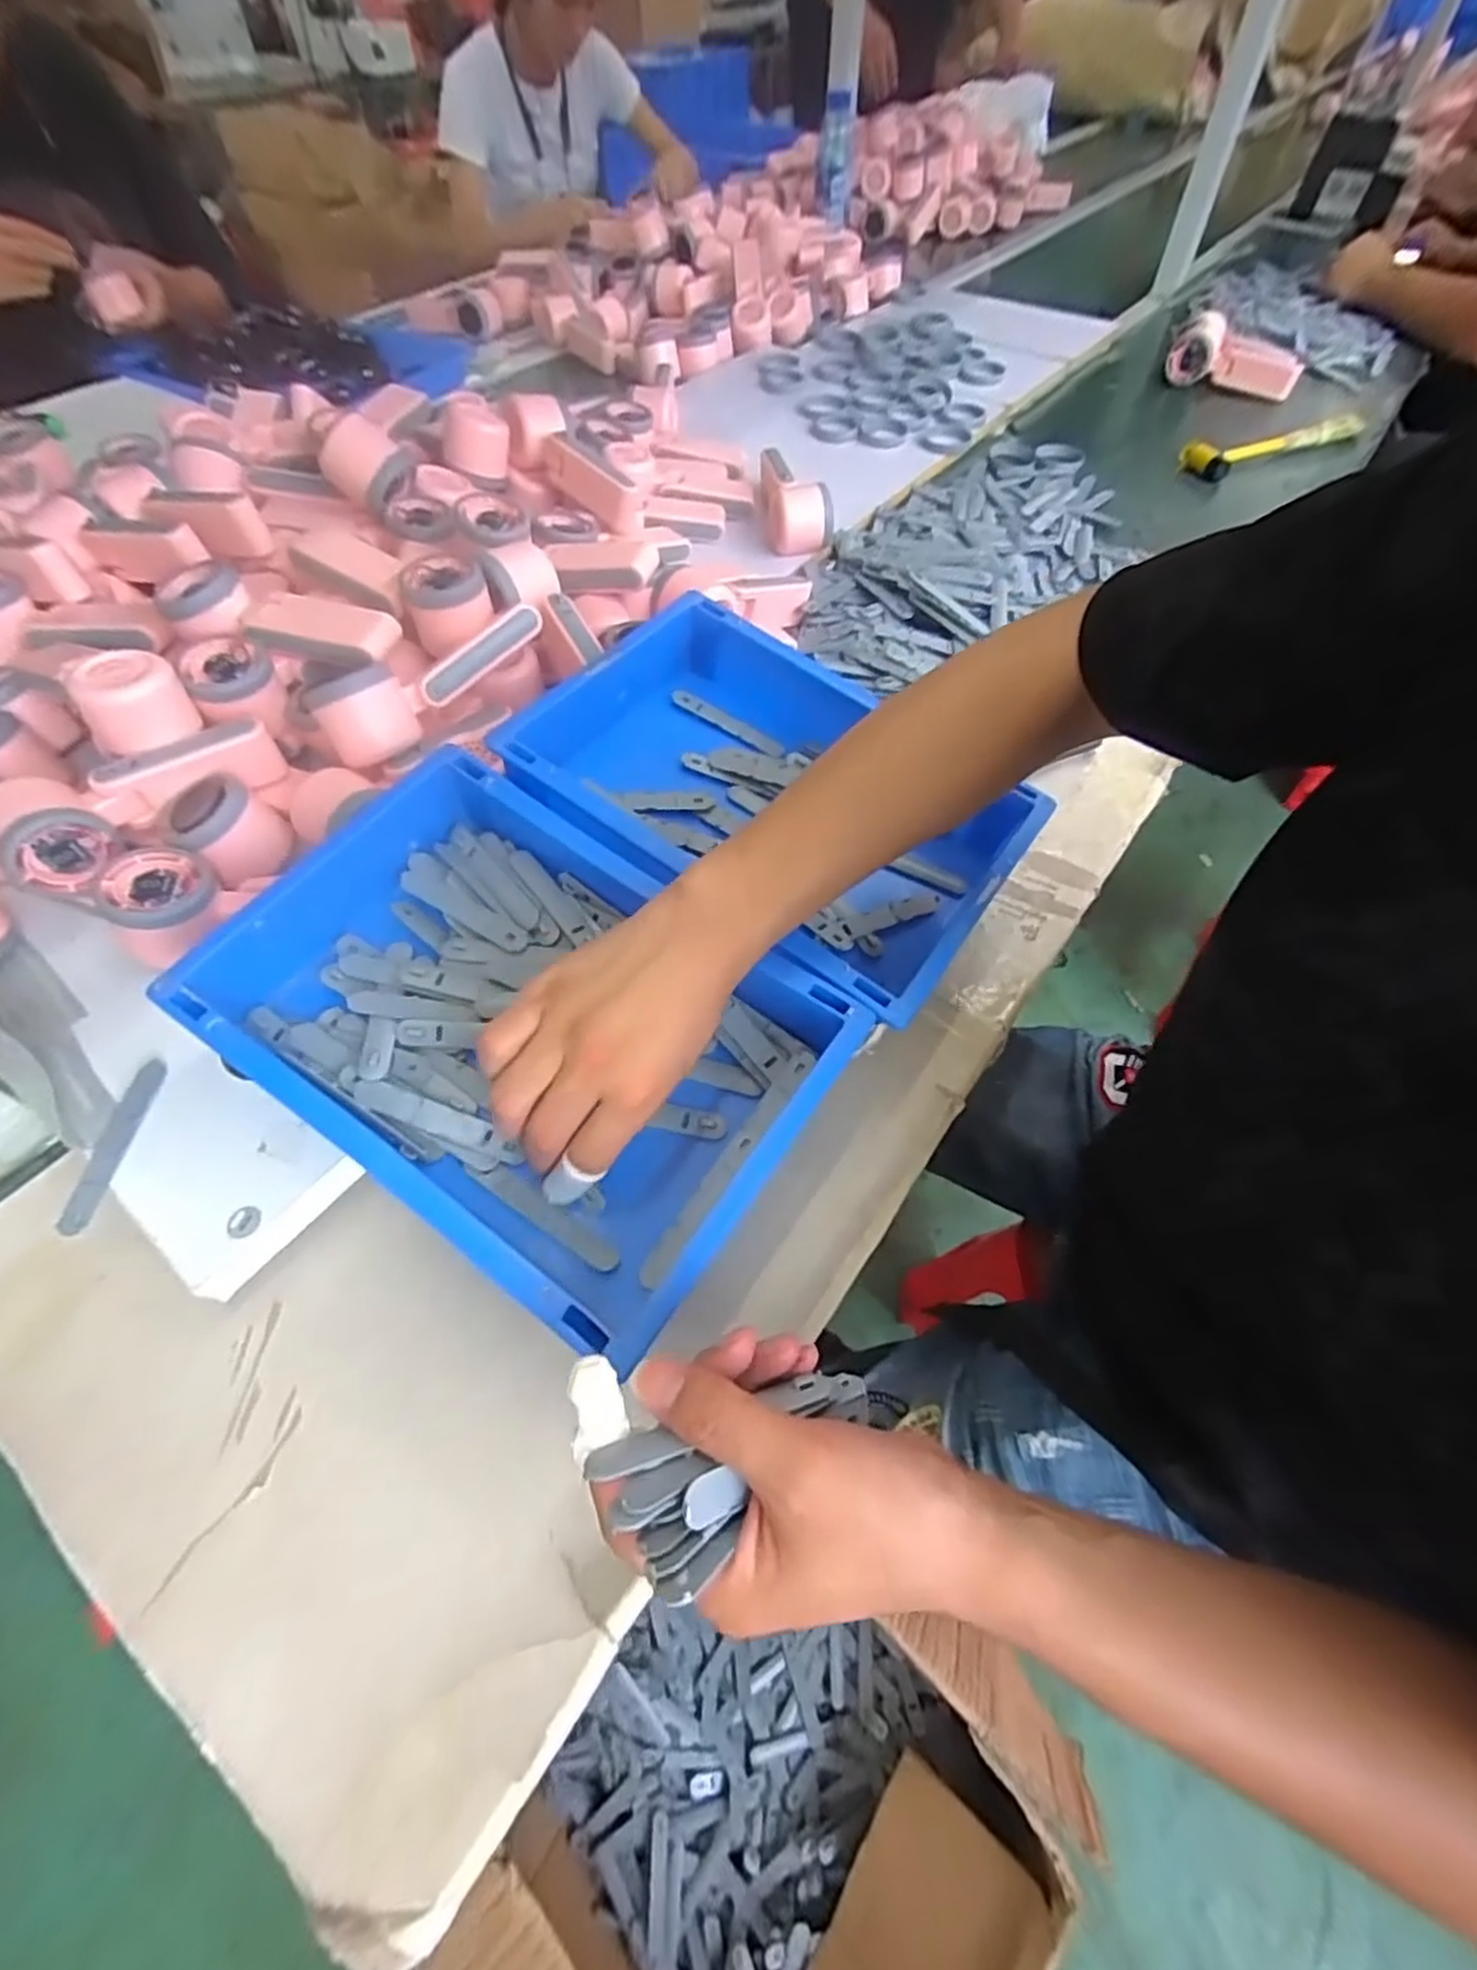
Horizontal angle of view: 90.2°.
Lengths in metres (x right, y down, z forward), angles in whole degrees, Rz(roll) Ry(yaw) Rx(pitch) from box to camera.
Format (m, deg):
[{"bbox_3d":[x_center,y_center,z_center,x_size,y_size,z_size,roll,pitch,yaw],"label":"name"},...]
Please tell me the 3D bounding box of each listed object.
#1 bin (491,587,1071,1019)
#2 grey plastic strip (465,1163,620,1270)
[{"bbox_3d":[0.024,-0.123,0.498,0.309,0.098,0.219,30,62,19],"label":"bin"},{"bbox_3d":[-0.102,0.119,0.385,0.091,0.004,0.016,31,48,7],"label":"grey plastic strip"}]

